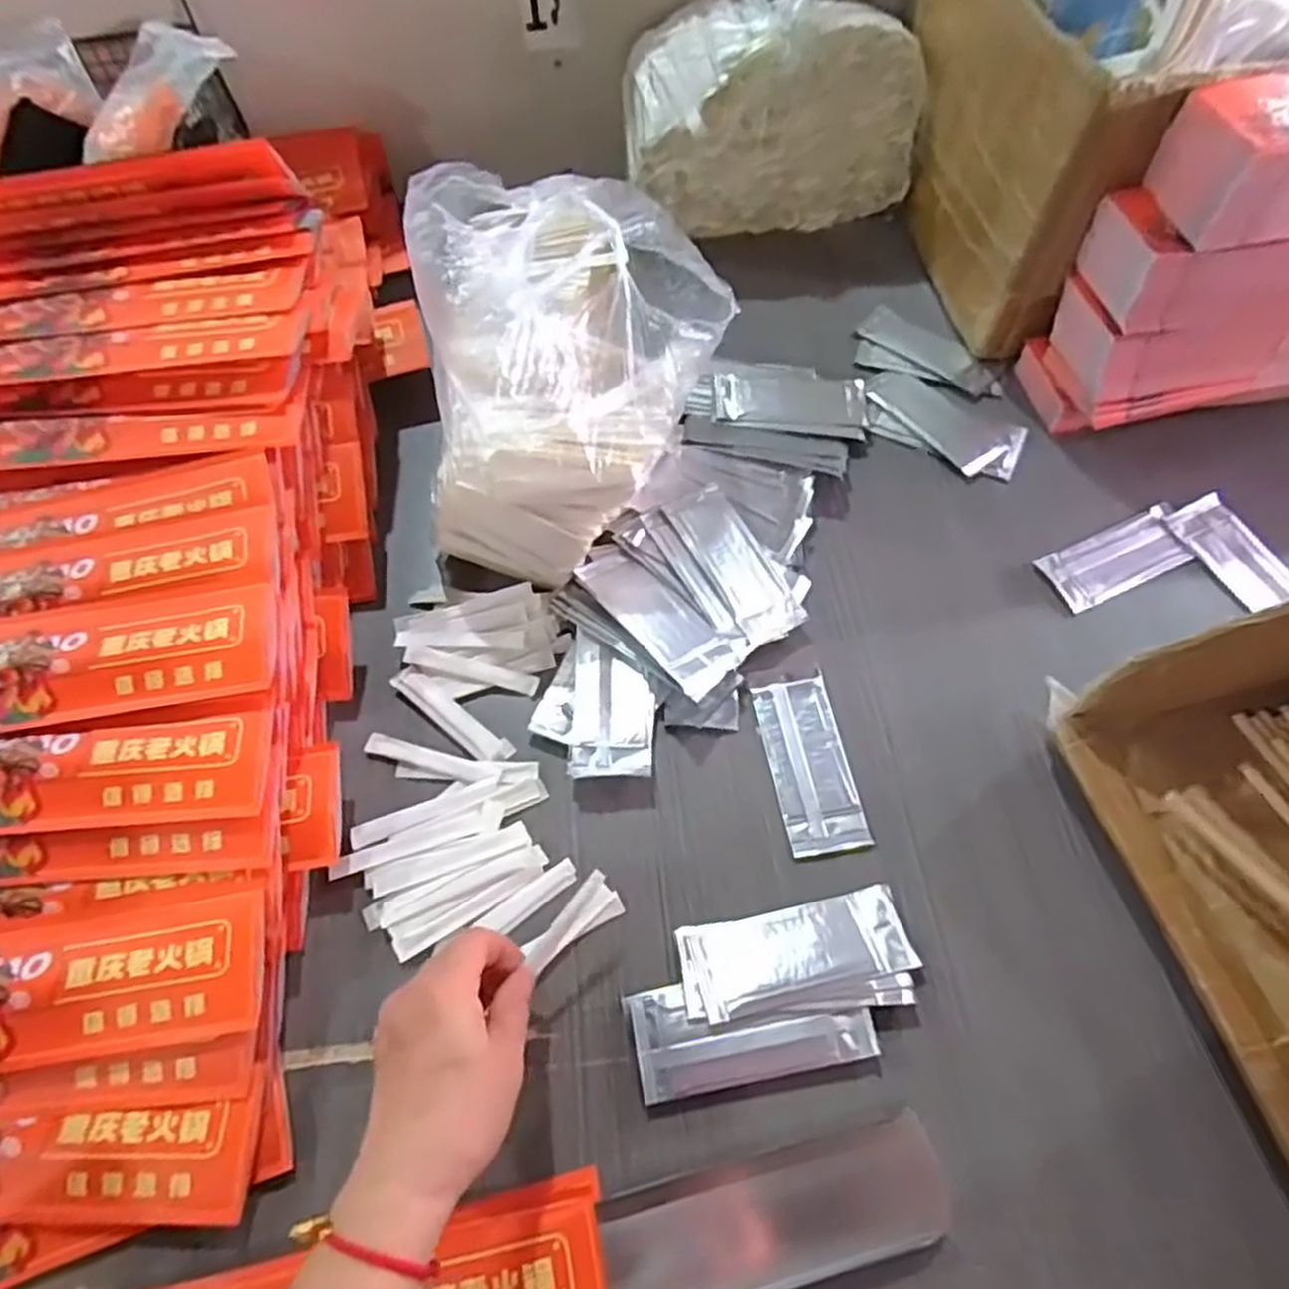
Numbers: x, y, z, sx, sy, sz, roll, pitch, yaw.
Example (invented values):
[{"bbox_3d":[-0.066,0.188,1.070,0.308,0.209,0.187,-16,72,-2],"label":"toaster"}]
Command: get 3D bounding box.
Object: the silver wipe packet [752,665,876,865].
[{"bbox_3d":[0.104,0.075,0.493,0.049,0.004,0.111,-10,63,-4],"label":"silver wipe packet"}]

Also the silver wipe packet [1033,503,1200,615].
[{"bbox_3d":[0.343,-0.065,0.558,0.117,0.011,0.050,-23,64,-10],"label":"silver wipe packet"}]

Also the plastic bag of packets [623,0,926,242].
[{"bbox_3d":[0.110,-0.469,0.690,0.251,0.166,0.104,-7,62,-2],"label":"plastic bag of packets"}]

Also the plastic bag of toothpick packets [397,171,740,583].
[{"bbox_3d":[-0.045,-0.198,0.512,0.184,0.166,0.249,0,62,1],"label":"plastic bag of toothpick packets"}]

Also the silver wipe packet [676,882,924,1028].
[{"bbox_3d":[0.085,0.171,0.435,0.129,0.006,0.050,-9,53,-7],"label":"silver wipe packet"}]

